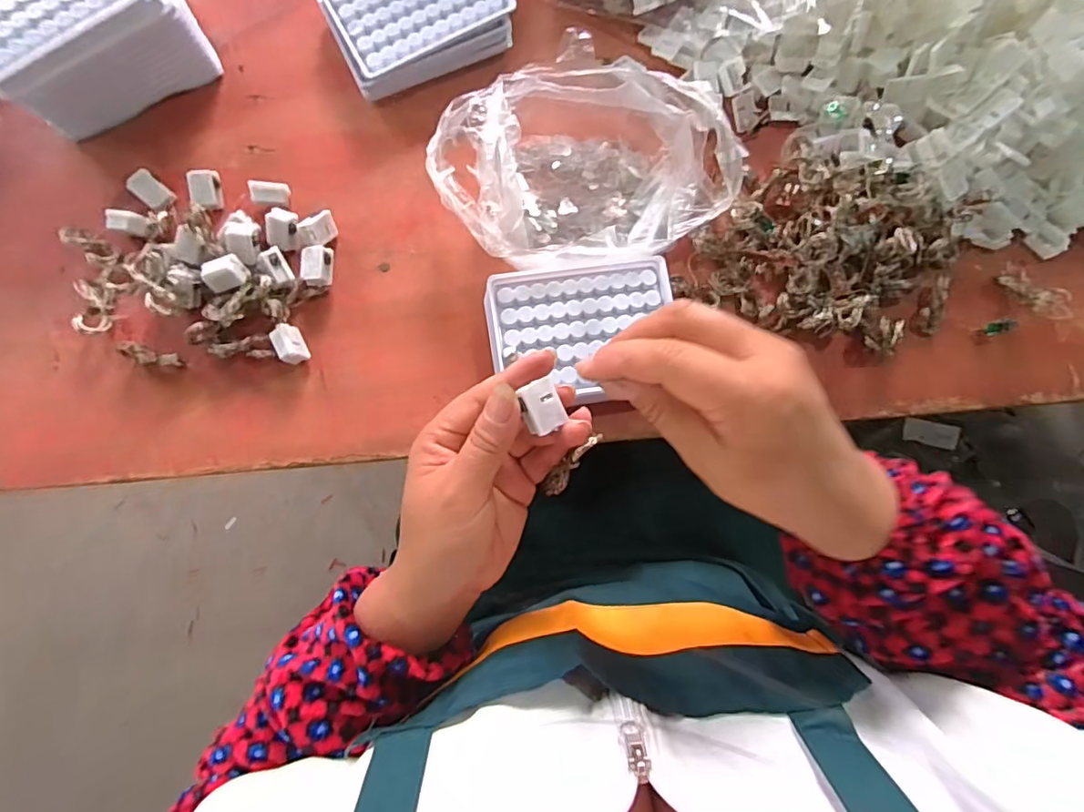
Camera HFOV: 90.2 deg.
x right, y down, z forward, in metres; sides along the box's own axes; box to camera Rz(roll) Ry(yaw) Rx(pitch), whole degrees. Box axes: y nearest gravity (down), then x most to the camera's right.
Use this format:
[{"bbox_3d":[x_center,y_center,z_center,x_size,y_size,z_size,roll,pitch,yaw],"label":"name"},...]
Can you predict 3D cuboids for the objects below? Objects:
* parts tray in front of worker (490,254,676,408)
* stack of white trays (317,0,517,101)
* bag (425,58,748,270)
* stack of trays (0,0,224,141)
[{"bbox_3d":[0.030,-0.051,0.397,0.128,0.033,0.098,-7,82,-4],"label":"parts tray in front of worker"},{"bbox_3d":[-0.100,-0.316,0.435,0.135,0.036,0.098,-27,84,-7],"label":"stack of white trays"},{"bbox_3d":[0.039,-0.180,0.408,0.222,0.058,0.159,-29,84,-7],"label":"bag"},{"bbox_3d":[-0.338,-0.275,0.395,0.149,0.074,0.105,-34,84,-8],"label":"stack of trays"}]

